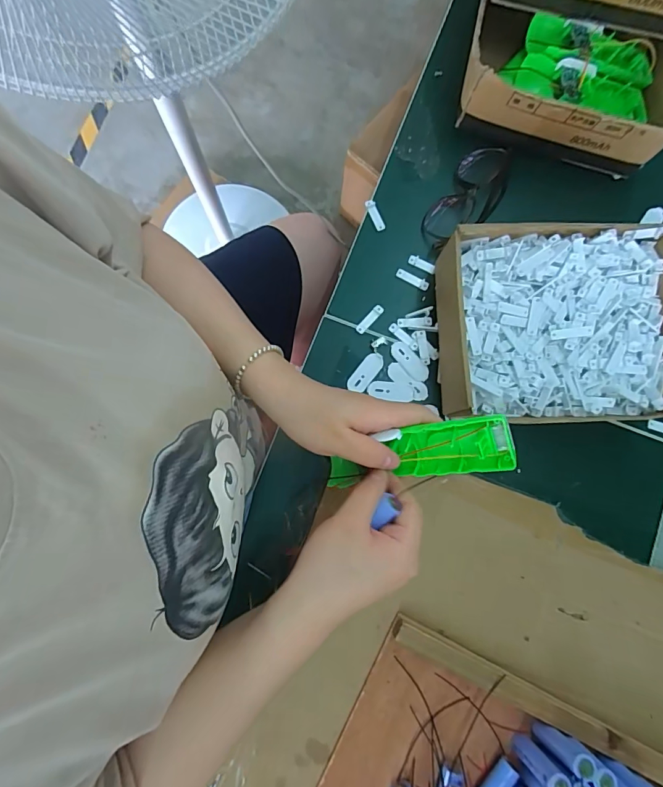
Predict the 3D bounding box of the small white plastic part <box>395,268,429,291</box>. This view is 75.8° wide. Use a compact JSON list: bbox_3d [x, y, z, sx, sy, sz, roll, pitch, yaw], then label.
[{"bbox_3d":[0.089,-0.126,0.467,0.038,0.004,0.012,30,82,3],"label":"small white plastic part"}]

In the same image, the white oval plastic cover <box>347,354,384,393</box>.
[{"bbox_3d":[0.036,-0.022,0.451,0.021,0.004,0.046,37,83,4],"label":"white oval plastic cover"}]

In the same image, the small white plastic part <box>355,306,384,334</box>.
[{"bbox_3d":[0.041,-0.080,0.458,0.010,0.004,0.037,43,83,5],"label":"small white plastic part"}]

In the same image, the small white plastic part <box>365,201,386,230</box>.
[{"bbox_3d":[0.049,-0.200,0.478,0.011,0.005,0.036,-26,91,-5],"label":"small white plastic part"}]

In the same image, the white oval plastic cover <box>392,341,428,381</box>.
[{"bbox_3d":[0.084,-0.035,0.453,0.020,0.004,0.049,-42,85,-6],"label":"white oval plastic cover"}]

